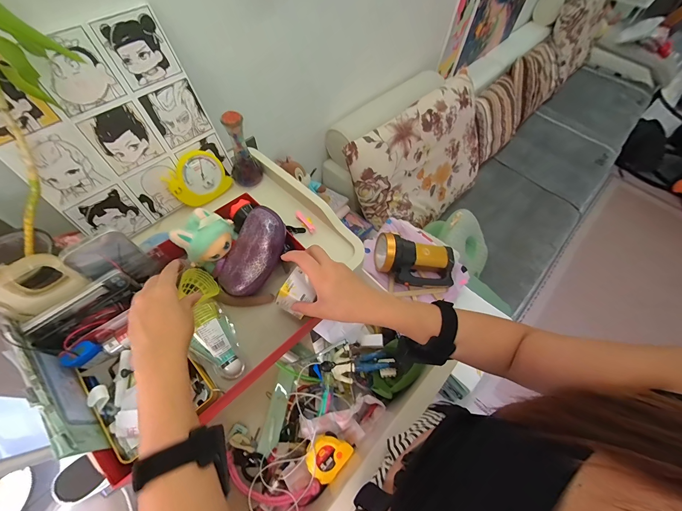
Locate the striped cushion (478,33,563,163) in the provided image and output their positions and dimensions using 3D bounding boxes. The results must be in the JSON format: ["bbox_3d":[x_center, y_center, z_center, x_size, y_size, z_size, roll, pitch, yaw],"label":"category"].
[{"bbox_3d":[0.839,-0.780,1.450,0.800,0.327,0.160,-41,40,-21],"label":"striped cushion"}]

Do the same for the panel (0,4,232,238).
[{"bbox_3d":[-0.364,-0.196,0.491,0.285,0.286,0.008,-41,50,-23],"label":"panel"}]

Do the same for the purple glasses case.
[{"bbox_3d":[-0.135,-0.002,0.473,0.070,0.060,0.146,35,106,15],"label":"purple glasses case"}]

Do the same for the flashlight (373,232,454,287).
[{"bbox_3d":[0.188,0.012,0.728,0.197,0.080,0.111,8,60,2],"label":"flashlight"}]

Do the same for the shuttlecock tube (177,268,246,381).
[{"bbox_3d":[-0.201,0.102,0.443,0.052,0.053,0.177,-24,67,-16],"label":"shuttlecock tube"}]

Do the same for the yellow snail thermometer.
[{"bbox_3d":[-0.287,-0.154,0.589,0.108,0.096,0.014,-43,47,-21],"label":"yellow snail thermometer"}]

